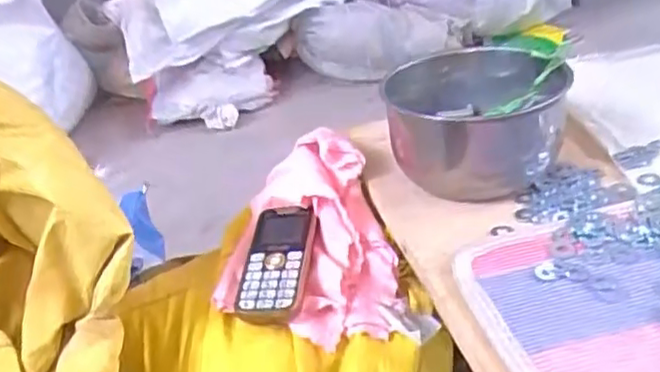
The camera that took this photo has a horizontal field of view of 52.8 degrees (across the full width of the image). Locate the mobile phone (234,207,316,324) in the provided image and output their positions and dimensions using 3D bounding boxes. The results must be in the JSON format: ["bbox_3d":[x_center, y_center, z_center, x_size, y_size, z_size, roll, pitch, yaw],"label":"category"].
[{"bbox_3d":[-0.049,0.068,0.606,0.060,0.020,0.120,-2,46,11],"label":"mobile phone"}]

